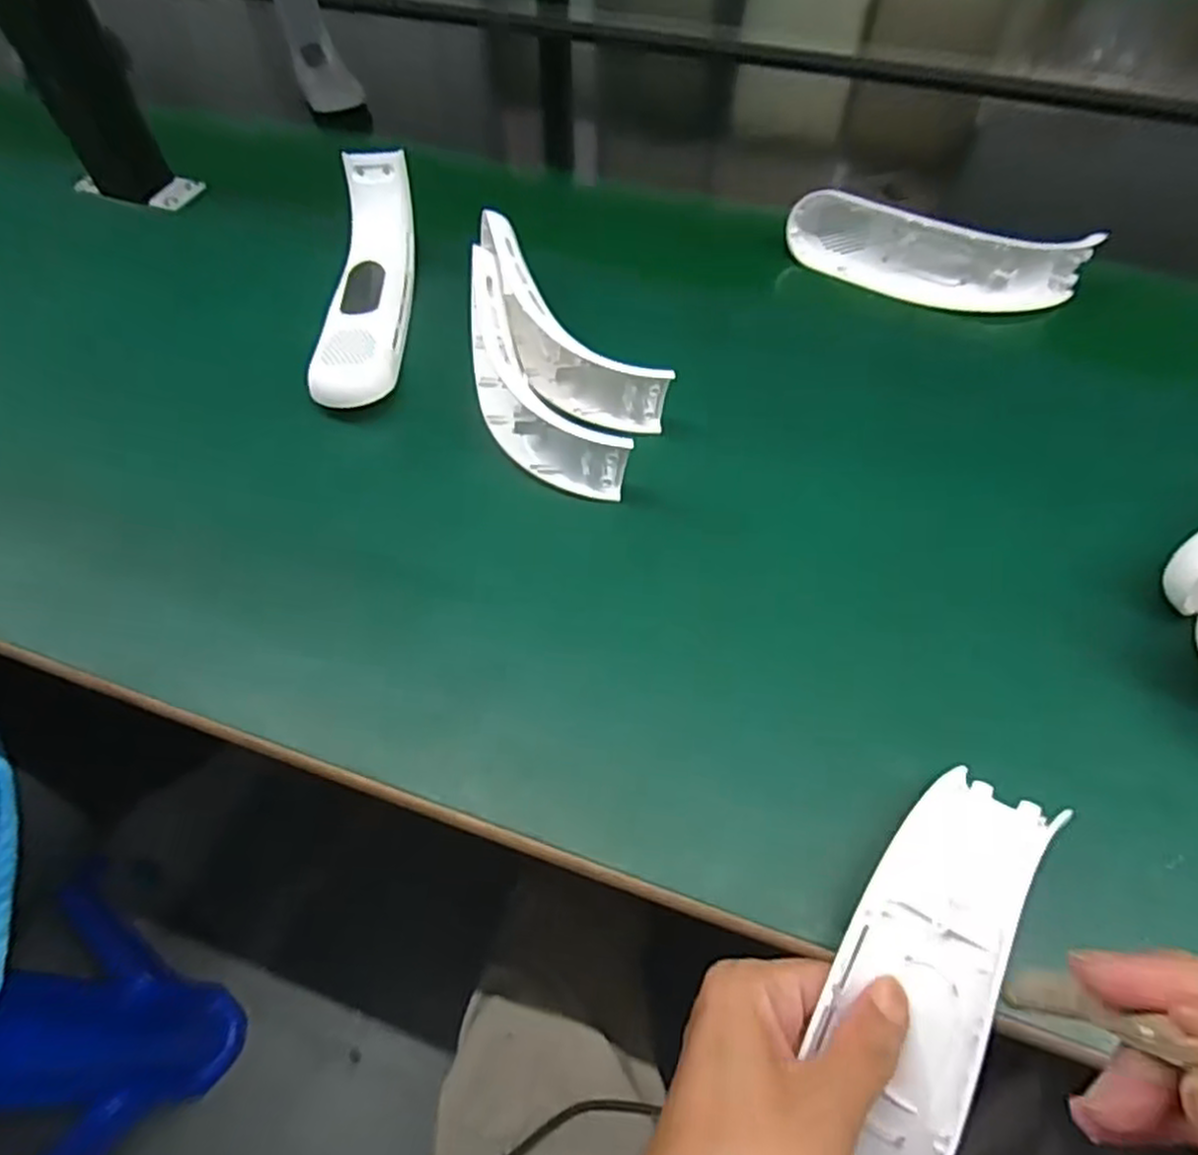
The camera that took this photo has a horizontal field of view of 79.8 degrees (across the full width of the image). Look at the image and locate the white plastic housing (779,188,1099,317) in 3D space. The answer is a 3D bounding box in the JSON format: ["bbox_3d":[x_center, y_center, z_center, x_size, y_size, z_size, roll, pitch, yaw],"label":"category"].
[{"bbox_3d":[0.231,-0.224,0.499,0.200,0.051,0.044,17,57,11],"label":"white plastic housing"}]

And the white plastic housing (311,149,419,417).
[{"bbox_3d":[-0.146,-0.190,0.467,0.054,0.069,0.198,-2,55,-2],"label":"white plastic housing"}]

